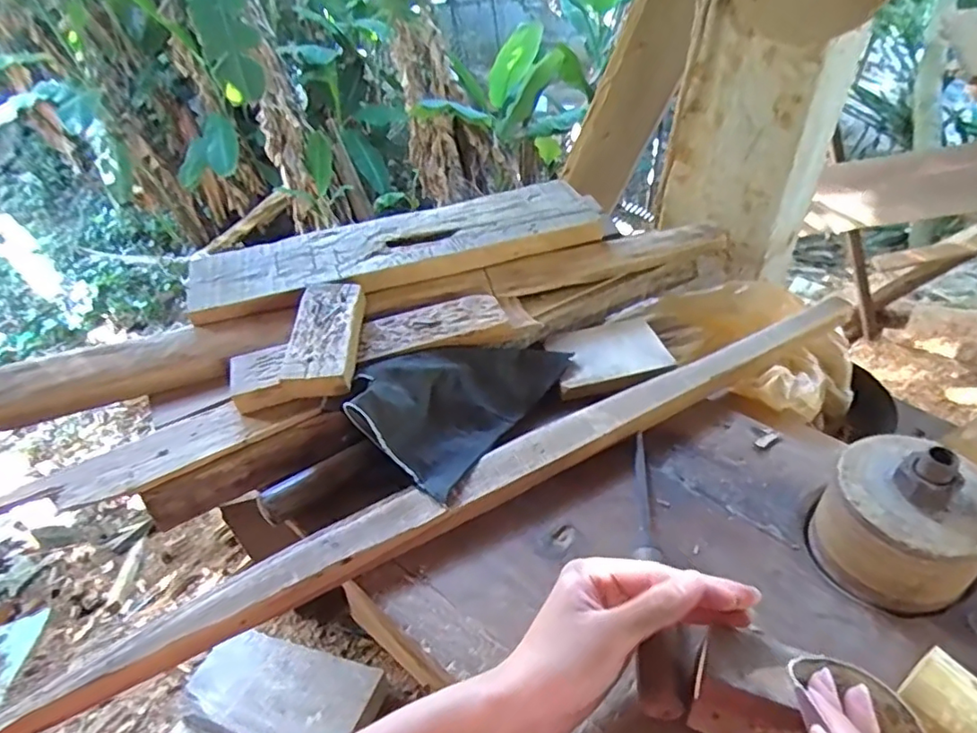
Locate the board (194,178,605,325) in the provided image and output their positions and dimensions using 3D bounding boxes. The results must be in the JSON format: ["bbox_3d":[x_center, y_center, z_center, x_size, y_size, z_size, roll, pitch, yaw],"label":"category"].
[{"bbox_3d":[-0.097,-0.133,0.672,0.458,0.032,0.112,-15,44,-11],"label":"board"}]

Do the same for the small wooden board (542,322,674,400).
[{"bbox_3d":[0.126,-0.014,0.622,0.118,0.014,0.095,-9,43,-4],"label":"small wooden board"}]

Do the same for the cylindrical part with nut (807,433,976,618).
[{"bbox_3d":[0.293,0.104,0.415,0.090,0.100,0.097,-3,43,2],"label":"cylindrical part with nut"}]

